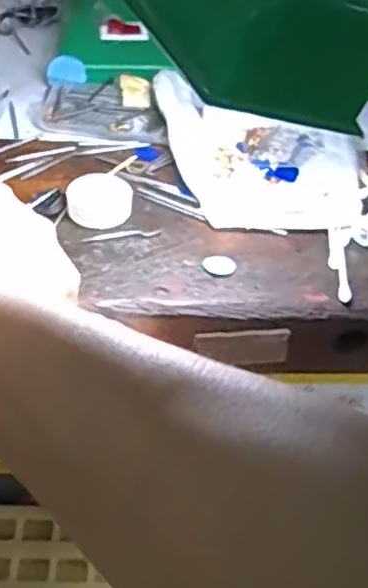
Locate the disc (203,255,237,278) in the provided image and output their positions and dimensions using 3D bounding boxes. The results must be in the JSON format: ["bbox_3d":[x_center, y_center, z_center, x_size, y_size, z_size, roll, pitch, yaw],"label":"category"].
[{"bbox_3d":[0.017,-0.014,0.354,0.015,0.004,0.015,4,41,-3],"label":"disc"}]

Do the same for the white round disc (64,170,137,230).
[{"bbox_3d":[-0.044,-0.048,0.379,0.033,0.005,0.033,2,67,-6],"label":"white round disc"}]

